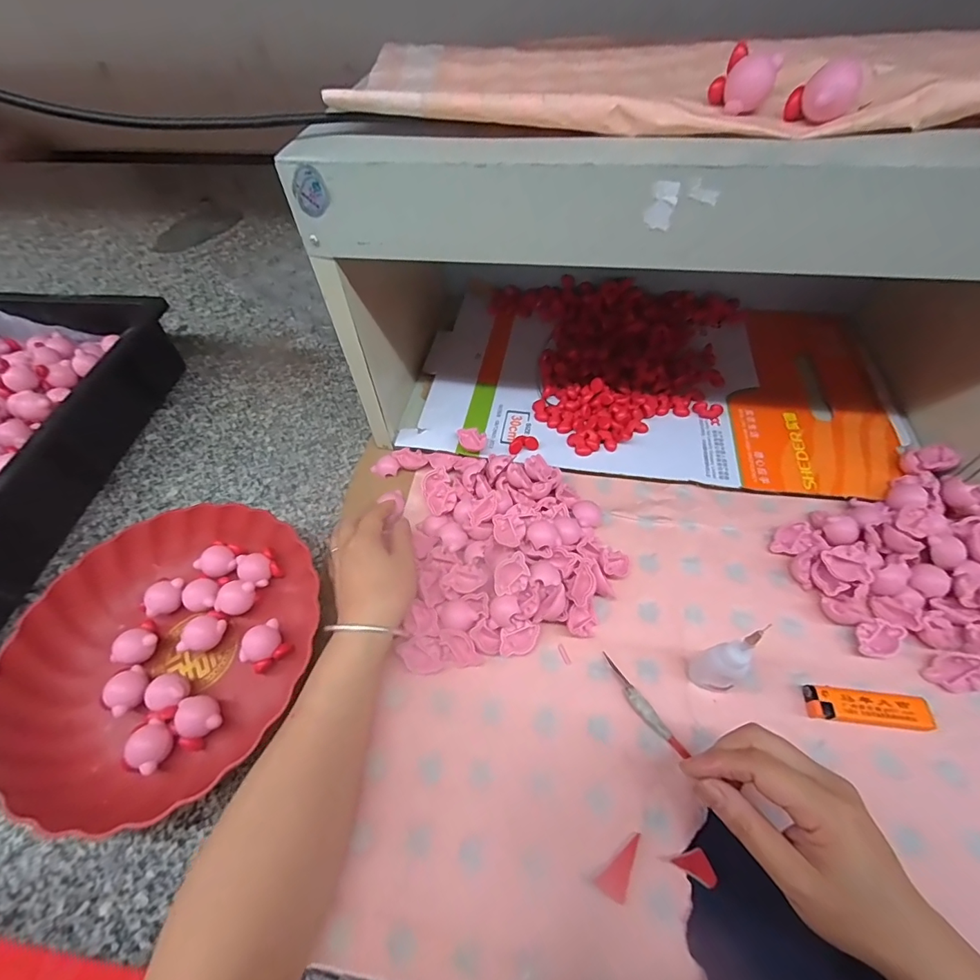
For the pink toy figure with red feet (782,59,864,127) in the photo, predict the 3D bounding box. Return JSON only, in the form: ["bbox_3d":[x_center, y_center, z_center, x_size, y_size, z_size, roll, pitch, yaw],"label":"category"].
[{"bbox_3d":[0.204,-0.243,0.279,0.036,0.031,0.025,29,63,20],"label":"pink toy figure with red feet"}]

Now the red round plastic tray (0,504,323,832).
[{"bbox_3d":[-0.259,0.127,0.381,0.242,0.074,0.233,-1,57,2],"label":"red round plastic tray"}]

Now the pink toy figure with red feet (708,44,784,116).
[{"bbox_3d":[0.166,-0.268,0.298,0.036,0.026,0.024,21,60,16],"label":"pink toy figure with red feet"}]

